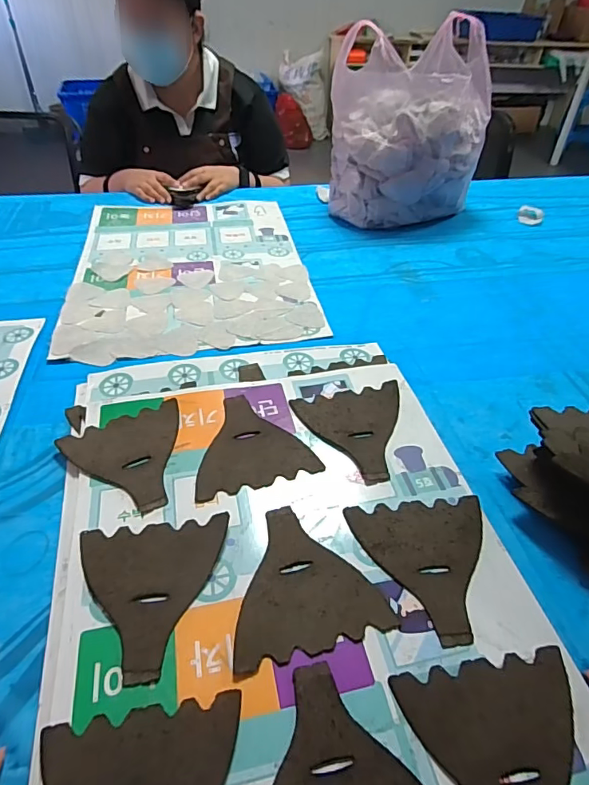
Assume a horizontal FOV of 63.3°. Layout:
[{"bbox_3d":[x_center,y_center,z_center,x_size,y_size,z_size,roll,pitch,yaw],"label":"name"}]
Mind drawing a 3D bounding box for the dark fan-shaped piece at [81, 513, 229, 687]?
[{"bbox_3d":[-0.119,0.167,0.399,0.124,0.005,0.130,-4,44,-7],"label":"dark fan-shaped piece"}]

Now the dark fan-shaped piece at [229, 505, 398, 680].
[{"bbox_3d":[0.003,0.158,0.413,0.128,0.004,0.127,-11,45,-13],"label":"dark fan-shaped piece"}]

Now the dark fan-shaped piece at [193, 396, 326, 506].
[{"bbox_3d":[-0.050,0.050,0.528,0.126,0.004,0.130,-10,45,-13],"label":"dark fan-shaped piece"}]

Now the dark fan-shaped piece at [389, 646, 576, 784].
[{"bbox_3d":[0.149,0.251,0.321,0.124,0.006,0.129,-7,44,-9],"label":"dark fan-shaped piece"}]

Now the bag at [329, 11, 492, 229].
[{"bbox_3d":[0.224,-0.516,0.926,0.295,0.347,0.190,2,29,0],"label":"bag"}]

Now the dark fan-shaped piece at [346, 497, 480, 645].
[{"bbox_3d":[0.123,0.154,0.427,0.124,0.004,0.129,-4,44,-6],"label":"dark fan-shaped piece"}]

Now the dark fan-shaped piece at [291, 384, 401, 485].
[{"bbox_3d":[0.074,0.045,0.538,0.122,0.005,0.131,-10,47,-8],"label":"dark fan-shaped piece"}]

